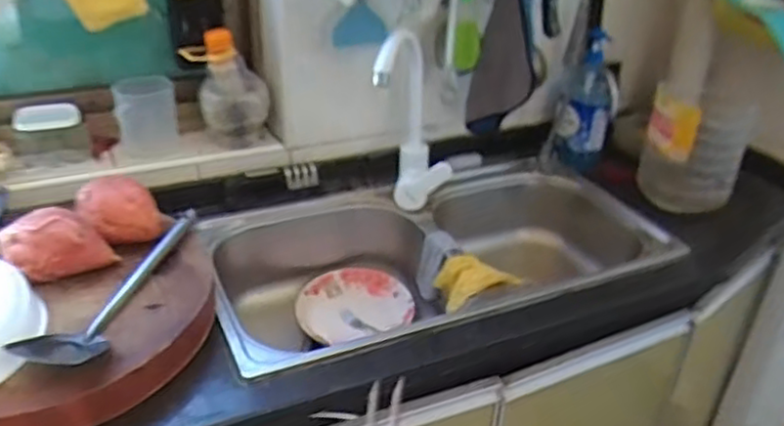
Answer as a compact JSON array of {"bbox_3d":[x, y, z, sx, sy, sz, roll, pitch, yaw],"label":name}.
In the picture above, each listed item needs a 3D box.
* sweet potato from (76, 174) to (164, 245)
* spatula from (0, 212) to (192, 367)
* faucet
[{"bbox_3d":[-0.370,-0.005,0.932,0.101,0.061,0.082,-10,33,-20],"label":"sweet potato"},{"bbox_3d":[-0.318,0.087,0.844,0.066,0.038,0.310,14,33,17],"label":"spatula"},{"bbox_3d":[0.036,-0.131,1.058,0.118,0.281,0.171,6,31,4],"label":"faucet"}]

